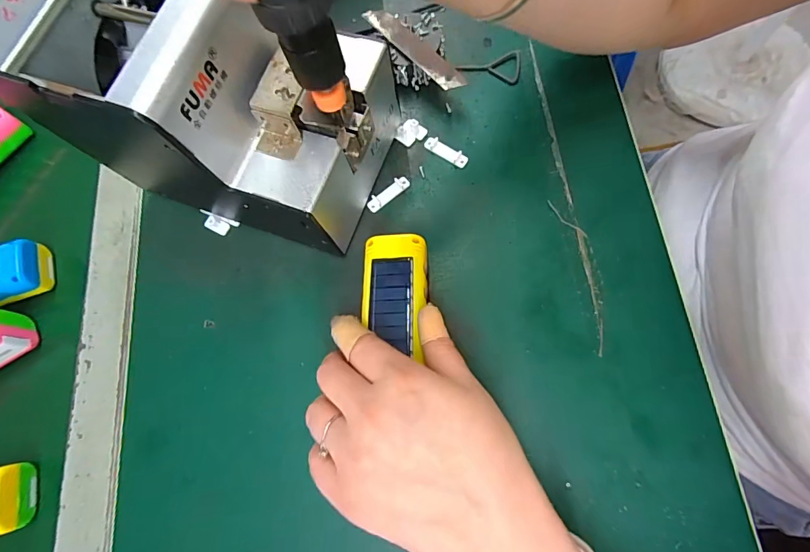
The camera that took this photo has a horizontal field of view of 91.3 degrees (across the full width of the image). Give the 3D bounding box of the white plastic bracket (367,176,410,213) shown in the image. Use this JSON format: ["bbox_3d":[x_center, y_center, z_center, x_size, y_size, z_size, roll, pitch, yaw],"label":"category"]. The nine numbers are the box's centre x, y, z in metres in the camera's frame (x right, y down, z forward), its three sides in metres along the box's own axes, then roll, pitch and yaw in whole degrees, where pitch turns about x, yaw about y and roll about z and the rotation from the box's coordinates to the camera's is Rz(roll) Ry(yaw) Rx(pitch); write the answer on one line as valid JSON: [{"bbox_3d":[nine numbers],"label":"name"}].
[{"bbox_3d":[-0.013,-0.065,0.307,0.038,0.004,0.011,-37,73,-3],"label":"white plastic bracket"}]

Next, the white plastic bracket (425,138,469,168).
[{"bbox_3d":[0.033,-0.099,0.313,0.039,0.004,0.011,34,82,15],"label":"white plastic bracket"}]

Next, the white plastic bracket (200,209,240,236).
[{"bbox_3d":[-0.148,-0.041,0.313,0.032,0.006,0.014,18,78,12],"label":"white plastic bracket"}]

